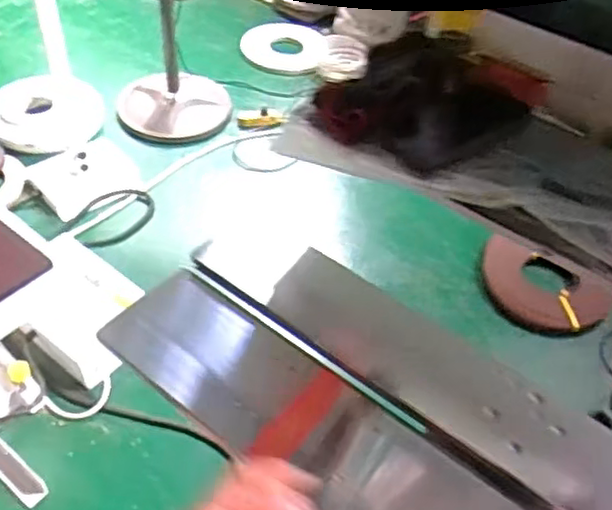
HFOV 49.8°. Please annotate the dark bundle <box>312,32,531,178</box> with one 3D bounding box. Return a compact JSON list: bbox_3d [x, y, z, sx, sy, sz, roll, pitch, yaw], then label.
[{"bbox_3d":[0.134,-0.169,0.727,0.182,0.077,0.180,32,52,23],"label":"dark bundle"}]

